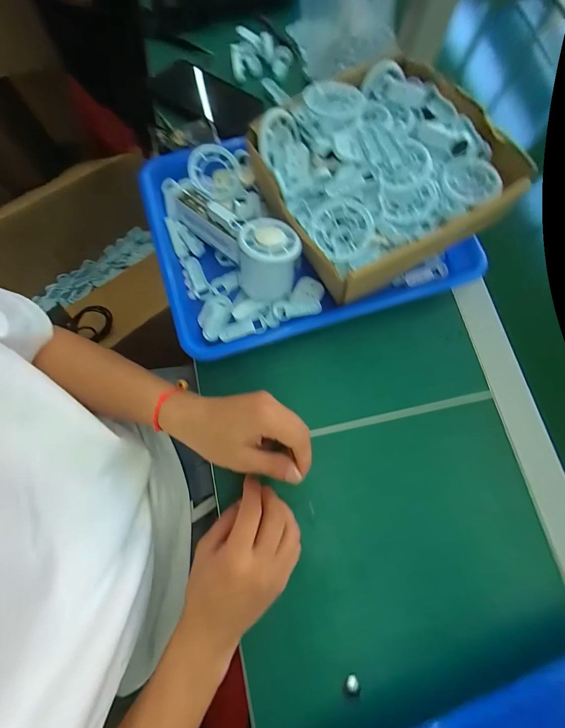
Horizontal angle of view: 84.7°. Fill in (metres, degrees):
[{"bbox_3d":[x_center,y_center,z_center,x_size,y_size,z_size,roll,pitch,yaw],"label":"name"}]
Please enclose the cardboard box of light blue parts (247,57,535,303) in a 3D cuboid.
[{"bbox_3d":[0.098,-0.187,0.316,0.216,0.077,0.201,-26,77,-8],"label":"cardboard box of light blue parts"}]

